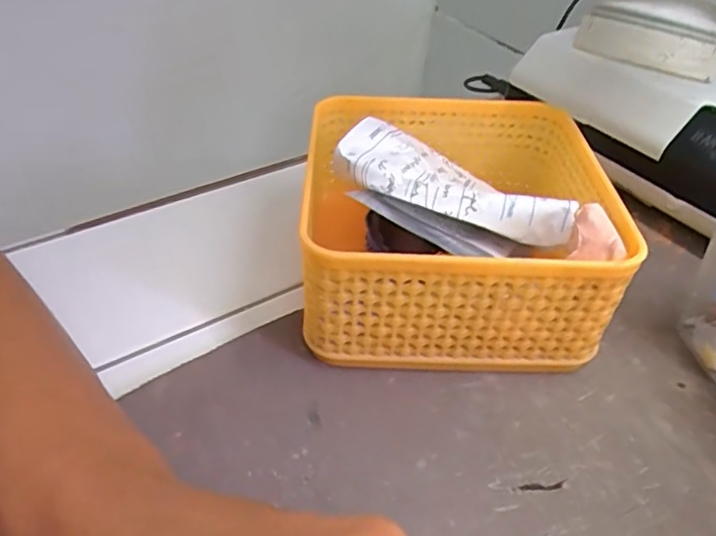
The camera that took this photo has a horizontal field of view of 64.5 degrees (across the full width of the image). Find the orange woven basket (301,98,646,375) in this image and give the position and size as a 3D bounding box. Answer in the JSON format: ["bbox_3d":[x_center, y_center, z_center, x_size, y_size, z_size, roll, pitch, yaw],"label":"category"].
[{"bbox_3d":[0.043,-0.026,0.268,0.131,0.076,0.133,0,42,-2],"label":"orange woven basket"}]

